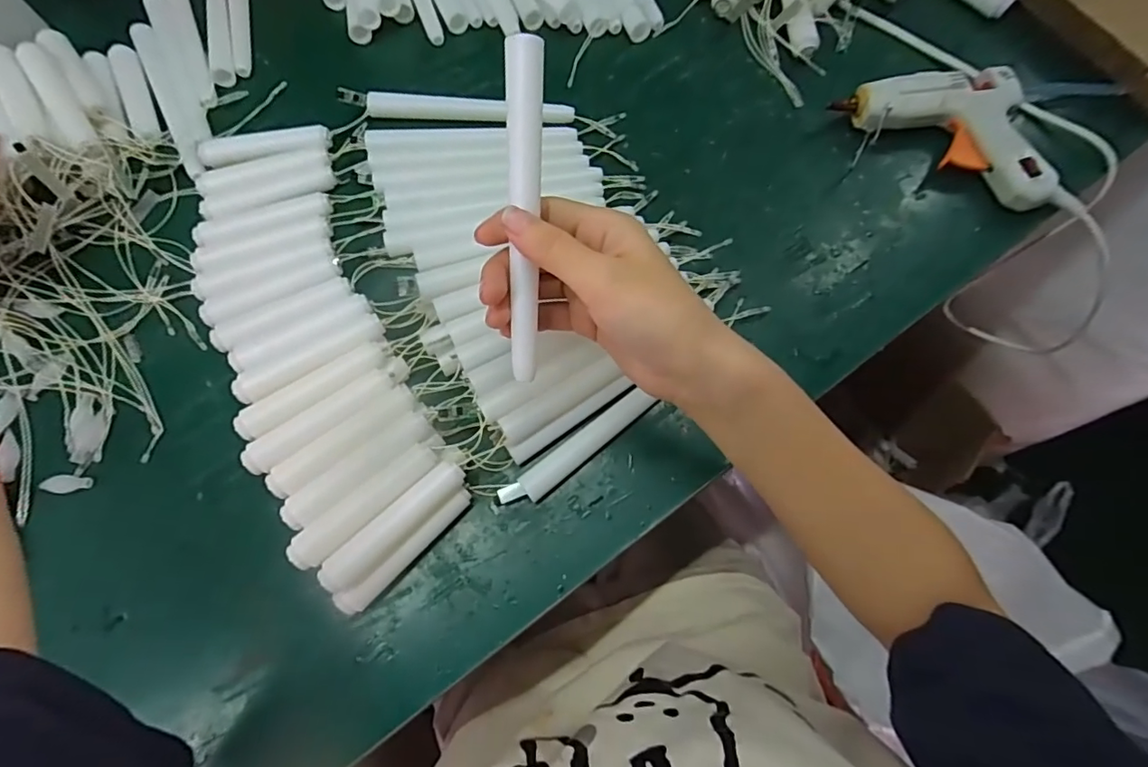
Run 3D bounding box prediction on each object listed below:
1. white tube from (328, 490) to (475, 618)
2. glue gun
[{"bbox_3d":[-0.093,0.094,0.305,0.089,0.014,0.014,-40,80,-10],"label":"white tube"},{"bbox_3d":[0.259,-0.163,0.382,0.116,0.031,0.108,-11,77,-4],"label":"glue gun"}]

